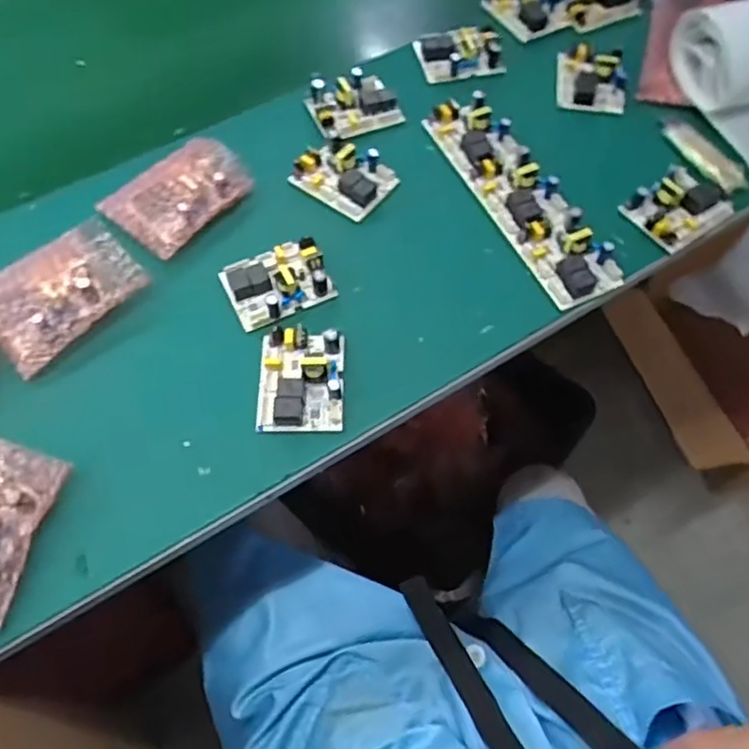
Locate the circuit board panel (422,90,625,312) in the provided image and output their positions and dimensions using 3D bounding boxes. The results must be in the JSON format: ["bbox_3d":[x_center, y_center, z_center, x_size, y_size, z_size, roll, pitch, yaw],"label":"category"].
[{"bbox_3d":[0.128,-0.164,0.568,0.066,0.027,0.238,-23,61,-11],"label":"circuit board panel"}]

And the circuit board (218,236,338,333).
[{"bbox_3d":[-0.077,-0.076,0.517,0.081,0.024,0.060,-24,61,-11],"label":"circuit board"}]

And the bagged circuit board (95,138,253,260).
[{"bbox_3d":[-0.167,-0.160,0.554,0.082,0.032,0.116,36,67,21],"label":"bagged circuit board"}]

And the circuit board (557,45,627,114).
[{"bbox_3d":[0.220,-0.304,0.646,0.064,0.029,0.072,5,60,5],"label":"circuit board"}]

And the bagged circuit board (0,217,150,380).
[{"bbox_3d":[-0.247,-0.071,0.503,0.121,0.032,0.091,-40,66,-19],"label":"bagged circuit board"}]

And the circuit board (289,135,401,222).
[{"bbox_3d":[-0.027,-0.181,0.573,0.081,0.025,0.062,30,65,19],"label":"circuit board"}]

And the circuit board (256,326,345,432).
[{"bbox_3d":[-0.054,0.001,0.476,0.061,0.028,0.079,-2,59,2],"label":"circuit board"}]

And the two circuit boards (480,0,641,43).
[{"bbox_3d":[0.210,-0.414,0.702,0.160,0.024,0.087,-18,60,-8],"label":"two circuit boards"}]

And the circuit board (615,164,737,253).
[{"bbox_3d":[0.270,-0.150,0.560,0.091,0.016,0.063,-34,64,-16],"label":"circuit board"}]

